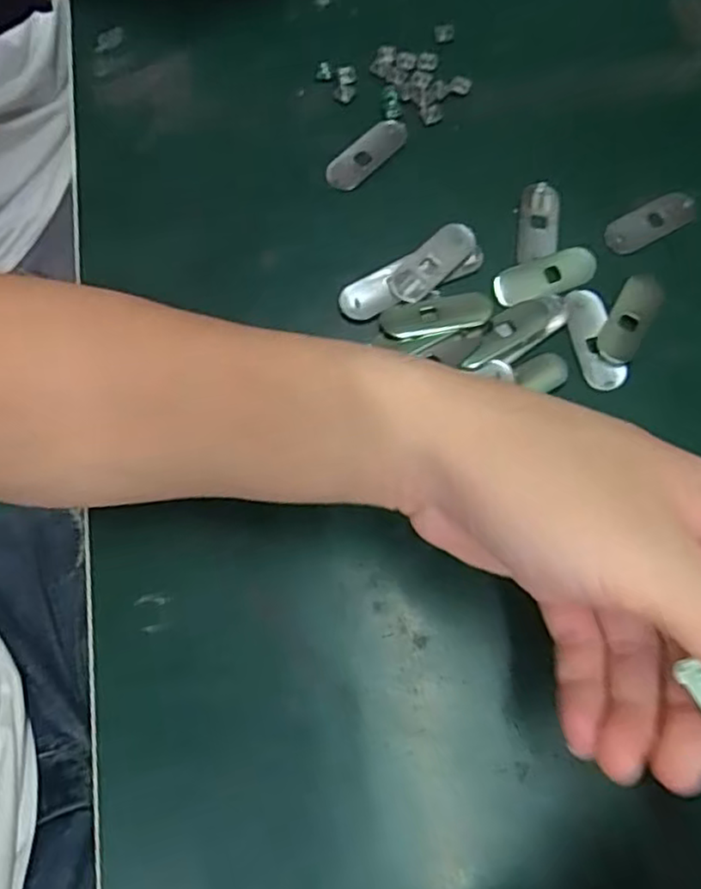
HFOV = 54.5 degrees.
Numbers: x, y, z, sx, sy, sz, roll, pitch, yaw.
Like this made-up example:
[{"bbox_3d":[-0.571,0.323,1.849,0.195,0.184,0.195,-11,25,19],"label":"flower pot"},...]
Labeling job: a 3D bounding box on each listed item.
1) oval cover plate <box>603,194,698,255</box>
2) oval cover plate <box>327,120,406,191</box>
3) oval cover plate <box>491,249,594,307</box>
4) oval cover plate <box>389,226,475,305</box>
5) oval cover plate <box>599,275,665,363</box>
[{"bbox_3d":[0.146,-0.109,0.331,0.051,0.004,0.019,-28,74,-10],"label":"oval cover plate"},{"bbox_3d":[0.008,-0.147,0.340,0.018,0.004,0.050,41,76,12],"label":"oval cover plate"},{"bbox_3d":[0.092,-0.080,0.320,0.051,0.004,0.019,-17,73,-6],"label":"oval cover plate"},{"bbox_3d":[0.040,-0.085,0.320,0.050,0.004,0.017,-42,77,-13],"label":"oval cover plate"},{"bbox_3d":[0.129,-0.059,0.313,0.017,0.004,0.050,30,74,8],"label":"oval cover plate"}]

